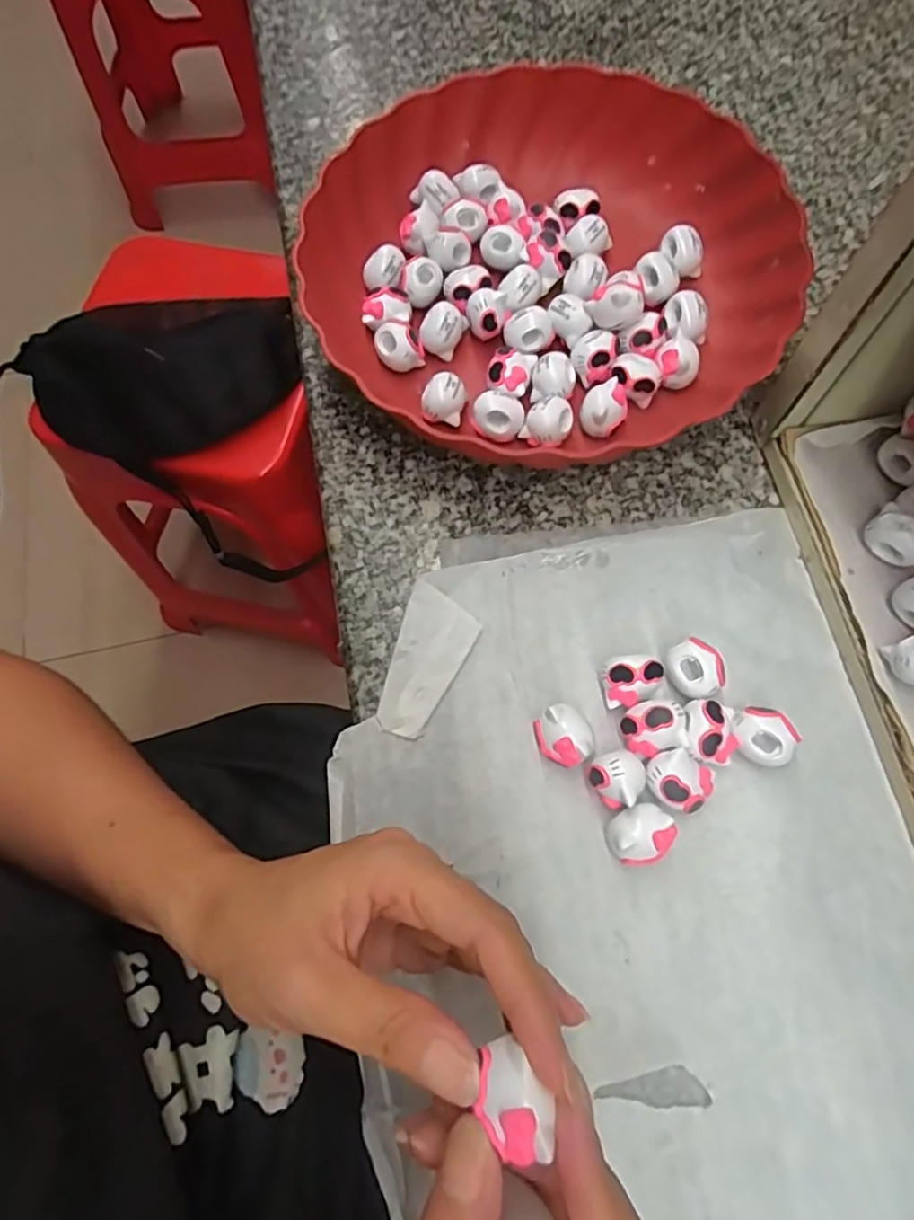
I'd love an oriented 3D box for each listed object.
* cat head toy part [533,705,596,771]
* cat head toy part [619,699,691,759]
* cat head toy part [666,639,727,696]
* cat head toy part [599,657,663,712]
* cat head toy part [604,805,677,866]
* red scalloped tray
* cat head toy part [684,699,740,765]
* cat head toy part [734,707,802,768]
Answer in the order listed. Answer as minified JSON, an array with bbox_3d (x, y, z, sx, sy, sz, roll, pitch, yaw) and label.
[{"bbox_3d":[0.045,0.053,0.273,0.022,0.019,0.024,0,70,1],"label":"cat head toy part"},{"bbox_3d":[0.081,0.049,0.270,0.024,0.022,0.020,-14,70,-4],"label":"cat head toy part"},{"bbox_3d":[0.102,0.027,0.283,0.021,0.020,0.024,-33,73,-10],"label":"cat head toy part"},{"bbox_3d":[0.075,0.031,0.280,0.024,0.021,0.019,-14,70,-3],"label":"cat head toy part"},{"bbox_3d":[0.072,0.090,0.259,0.026,0.018,0.022,-9,70,-2],"label":"cat head toy part"},{"bbox_3d":[0.049,-0.180,0.346,0.239,0.049,0.243,-40,74,-12],"label":"red scalloped tray"},{"bbox_3d":[0.104,0.050,0.270,0.022,0.019,0.026,2,70,2],"label":"cat head toy part"},{"bbox_3d":[0.126,0.052,0.270,0.021,0.018,0.025,-34,73,-10],"label":"cat head toy part"}]

